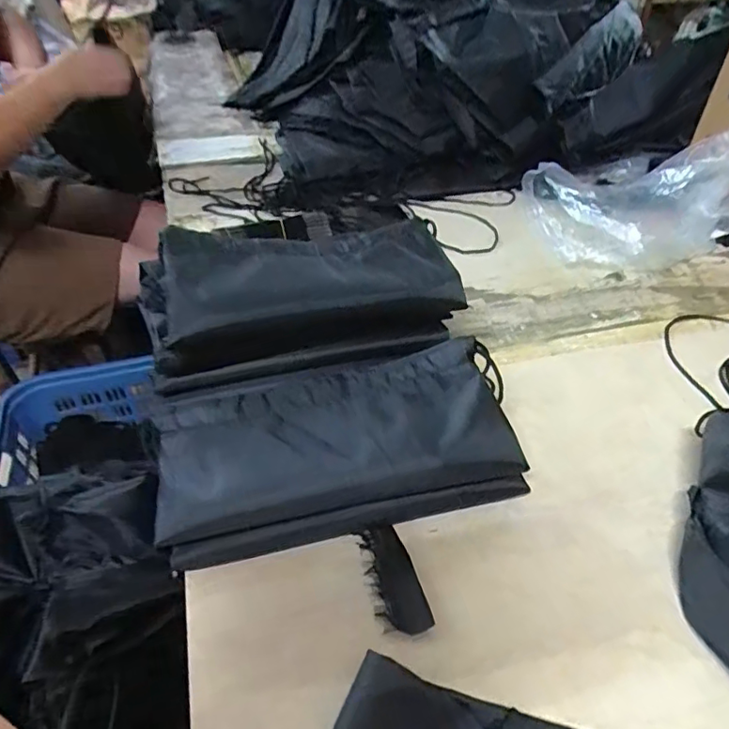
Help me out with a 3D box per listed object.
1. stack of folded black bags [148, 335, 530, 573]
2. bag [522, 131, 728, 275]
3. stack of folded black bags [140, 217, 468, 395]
[{"bbox_3d":[-0.022,0.066,0.471,0.294,0.080,0.130,-8,44,-11],"label":"stack of folded black bags"},{"bbox_3d":[0.393,-0.264,0.838,0.291,0.123,0.274,-13,45,-15],"label":"bag"},{"bbox_3d":[-0.056,-0.071,0.551,0.299,0.108,0.116,-12,45,-14],"label":"stack of folded black bags"}]

